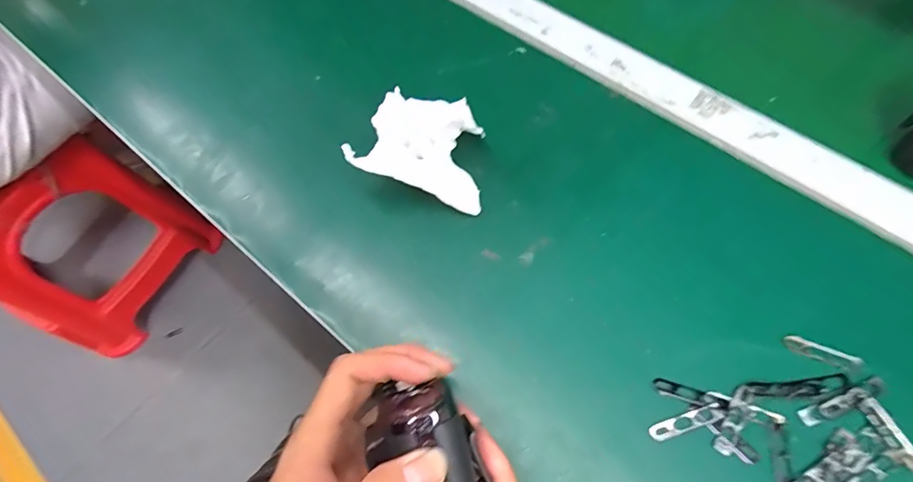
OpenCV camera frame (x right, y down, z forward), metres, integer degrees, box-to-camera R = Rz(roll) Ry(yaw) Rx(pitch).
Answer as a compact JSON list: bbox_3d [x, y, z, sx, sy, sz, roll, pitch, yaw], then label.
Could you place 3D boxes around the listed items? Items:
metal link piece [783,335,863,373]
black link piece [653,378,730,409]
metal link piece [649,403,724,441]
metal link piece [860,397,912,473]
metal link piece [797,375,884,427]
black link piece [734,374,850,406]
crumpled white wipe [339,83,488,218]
[{"bbox_3d":[0.232,0.071,0.294,0.043,0.004,0.011,22,69,13],"label":"metal link piece"},{"bbox_3d":[0.144,0.094,0.286,0.043,0.004,0.009,16,68,10],"label":"black link piece"},{"bbox_3d":[0.138,0.109,0.280,0.045,0.004,0.010,-17,66,-4],"label":"metal link piece"},{"bbox_3d":[0.256,0.114,0.272,0.013,0.004,0.043,-24,67,-7],"label":"metal link piece"},{"bbox_3d":[0.234,0.096,0.280,0.058,0.004,0.010,-22,67,-6],"label":"metal link piece"},{"bbox_3d":[0.205,0.090,0.284,0.069,0.004,0.011,-7,66,0],"label":"black link piece"},{"bbox_3d":[-0.021,-0.074,0.349,0.092,0.048,0.093,10,65,8],"label":"crumpled white wipe"}]

